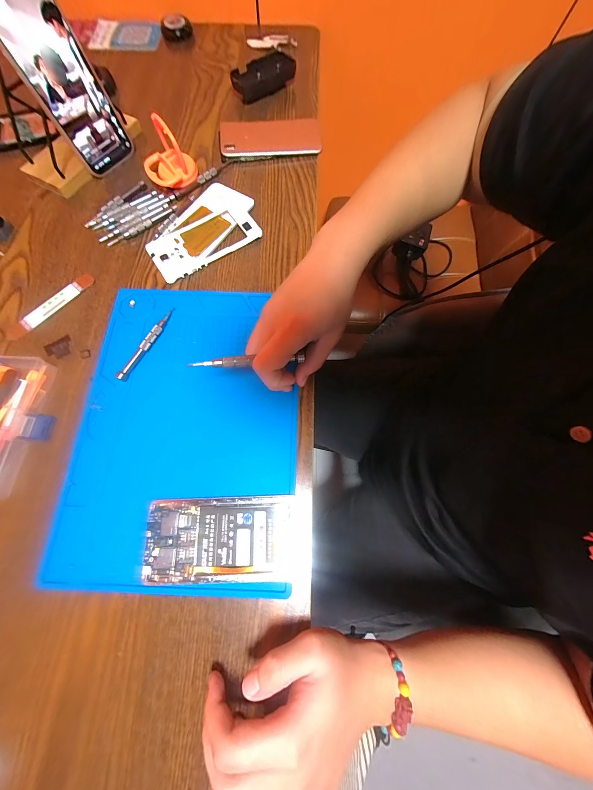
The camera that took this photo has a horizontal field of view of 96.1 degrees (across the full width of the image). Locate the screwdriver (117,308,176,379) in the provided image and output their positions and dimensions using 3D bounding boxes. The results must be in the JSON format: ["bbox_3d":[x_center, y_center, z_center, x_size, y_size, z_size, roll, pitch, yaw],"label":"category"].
[{"bbox_3d":[-0.171,-0.060,0.306,0.010,0.011,0.100,22,74,7],"label":"screwdriver"}]

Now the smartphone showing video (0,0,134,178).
[{"bbox_3d":[-0.279,-0.376,0.326,0.010,0.161,0.079,35,78,17],"label":"smartphone showing video"}]

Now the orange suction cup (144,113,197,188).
[{"bbox_3d":[-0.177,-0.328,0.360,0.065,0.062,0.056,-29,75,-9],"label":"orange suction cup"}]

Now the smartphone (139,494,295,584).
[{"bbox_3d":[-0.071,0.133,0.249,0.134,0.010,0.072,0,73,0],"label":"smartphone"}]

